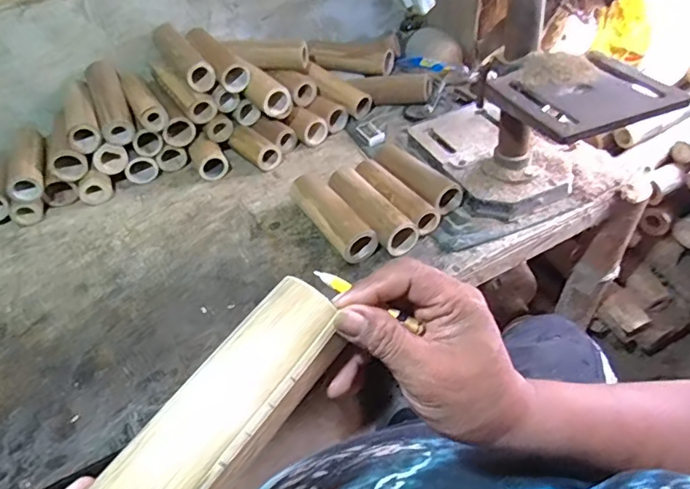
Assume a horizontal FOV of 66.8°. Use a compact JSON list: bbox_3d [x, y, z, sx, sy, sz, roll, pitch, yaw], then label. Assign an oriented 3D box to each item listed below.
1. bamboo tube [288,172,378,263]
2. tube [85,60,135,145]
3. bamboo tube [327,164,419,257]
[{"bbox_3d":[-0.024,-0.044,0.808,0.056,0.050,0.184,-27,48,-18],"label":"bamboo tube"},{"bbox_3d":[-0.423,-0.260,0.939,0.053,0.043,0.190,-21,62,-13],"label":"tube"},{"bbox_3d":[0.036,-0.058,0.811,0.062,0.047,0.184,-28,49,-19],"label":"bamboo tube"}]

